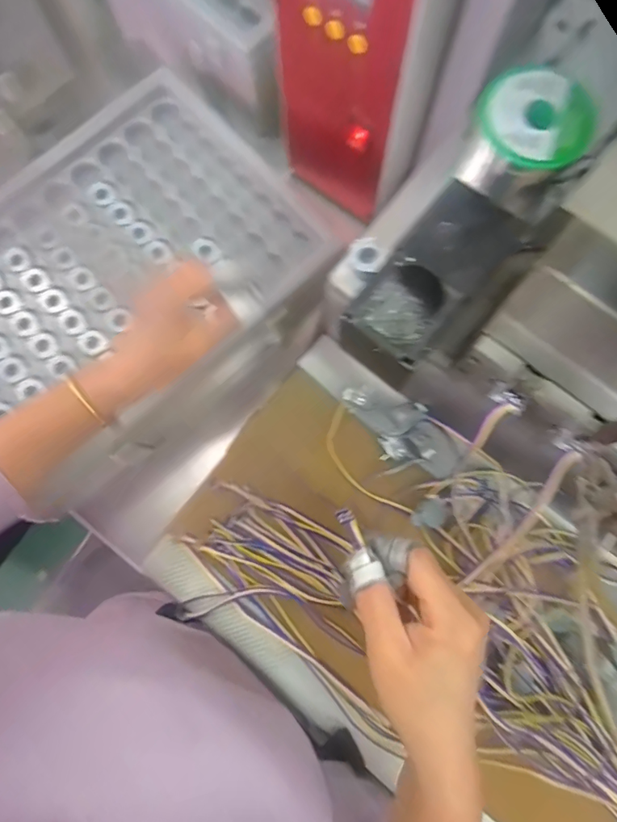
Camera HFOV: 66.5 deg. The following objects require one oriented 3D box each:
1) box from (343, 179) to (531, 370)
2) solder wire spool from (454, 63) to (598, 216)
[{"bbox_3d":[0.074,-0.077,0.298,0.055,0.059,0.109,40,83,8],"label":"box"},{"bbox_3d":[0.138,-0.173,0.304,0.069,0.044,0.070,38,83,8],"label":"solder wire spool"}]

